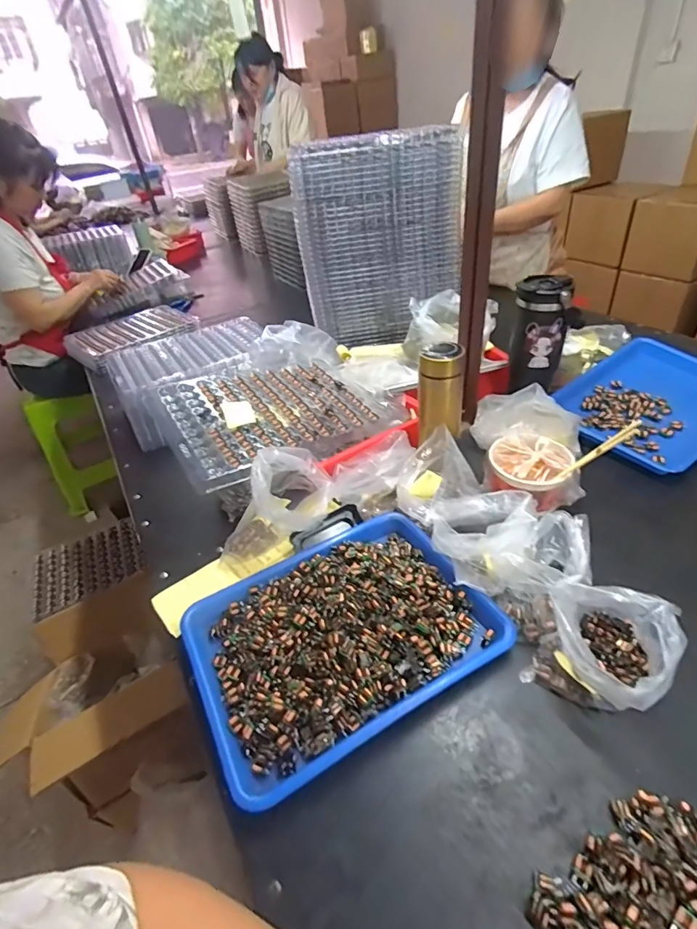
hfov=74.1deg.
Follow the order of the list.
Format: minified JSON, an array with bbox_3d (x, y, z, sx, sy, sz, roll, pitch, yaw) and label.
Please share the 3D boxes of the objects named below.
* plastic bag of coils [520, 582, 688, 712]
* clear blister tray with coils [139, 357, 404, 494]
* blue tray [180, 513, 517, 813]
[{"bbox_3d":[0.263,0.186,0.476,0.118,0.097,0.114,26,49,36],"label":"plastic bag of coils"},{"bbox_3d":[-0.124,-0.099,0.784,0.381,0.039,0.275,-22,51,-31],"label":"clear blister tray with coils"},{"bbox_3d":[-0.010,0.192,0.547,0.329,0.047,0.248,-23,40,-20],"label":"blue tray"}]

